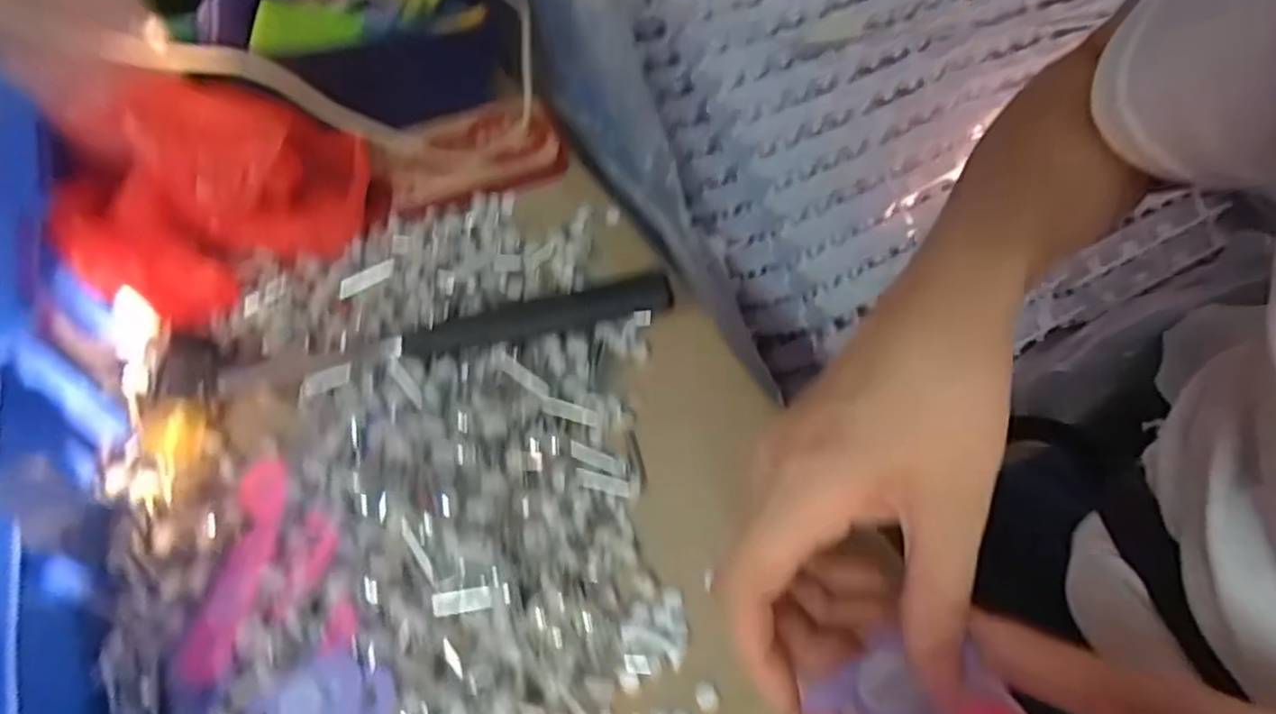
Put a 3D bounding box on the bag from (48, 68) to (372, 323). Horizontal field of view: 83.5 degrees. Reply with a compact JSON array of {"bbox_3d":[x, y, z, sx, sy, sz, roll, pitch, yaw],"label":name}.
[{"bbox_3d":[-0.207,-0.080,0.352,0.139,0.094,0.053,-24,56,-14],"label":"bag"}]

